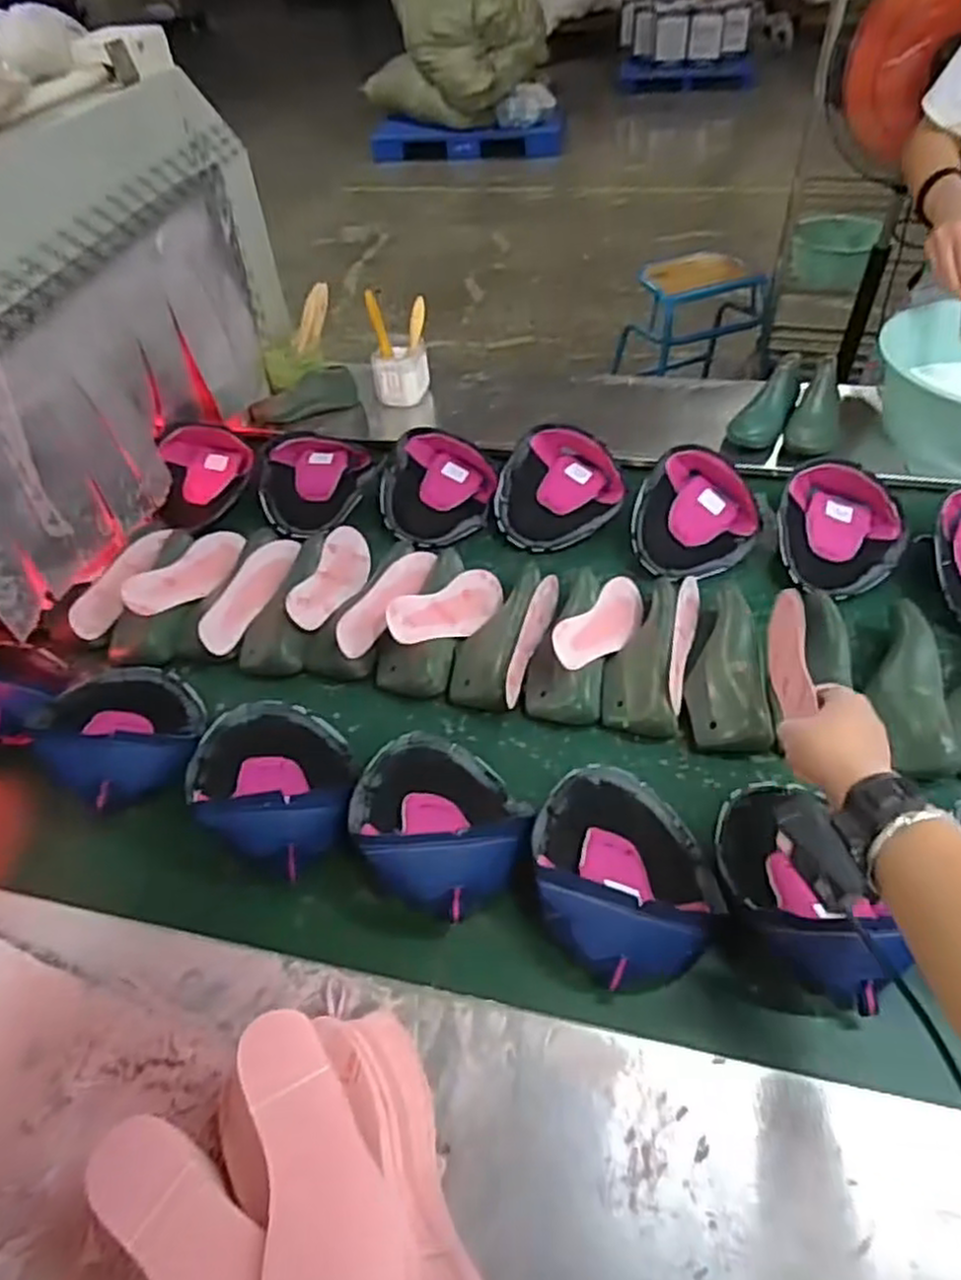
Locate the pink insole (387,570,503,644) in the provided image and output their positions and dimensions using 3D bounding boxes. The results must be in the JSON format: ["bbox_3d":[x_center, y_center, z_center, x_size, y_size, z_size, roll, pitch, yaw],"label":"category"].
[{"bbox_3d":[-0.032,-0.037,0.858,0.212,0.013,0.067,-25,83,-54],"label":"pink insole"}]

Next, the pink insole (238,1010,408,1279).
[{"bbox_3d":[-0.093,0.322,0.431,0.074,0.018,0.199,-14,52,-10],"label":"pink insole"}]

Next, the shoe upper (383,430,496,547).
[{"bbox_3d":[-0.067,-0.207,1.039,0.168,0.068,0.178,31,67,8],"label":"shoe upper"}]

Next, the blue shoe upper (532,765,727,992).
[{"bbox_3d":[0.122,0.191,0.647,0.160,0.075,0.198,-8,47,-6],"label":"blue shoe upper"}]

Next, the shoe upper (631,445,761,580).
[{"bbox_3d":[0.277,-0.159,0.953,0.155,0.077,0.184,22,52,20],"label":"shoe upper"}]

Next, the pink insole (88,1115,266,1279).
[{"bbox_3d":[-0.156,0.359,0.413,0.067,0.009,0.204,-39,53,-15],"label":"pink insole"}]

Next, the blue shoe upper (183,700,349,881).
[{"bbox_3d":[-0.205,0.132,0.736,0.145,0.070,0.208,-9,48,-6],"label":"blue shoe upper"}]

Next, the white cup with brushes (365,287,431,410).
[{"bbox_3d":[-0.132,-0.481,1.205,0.095,0.148,0.119,-4,48,-2],"label":"white cup with brushes"}]

